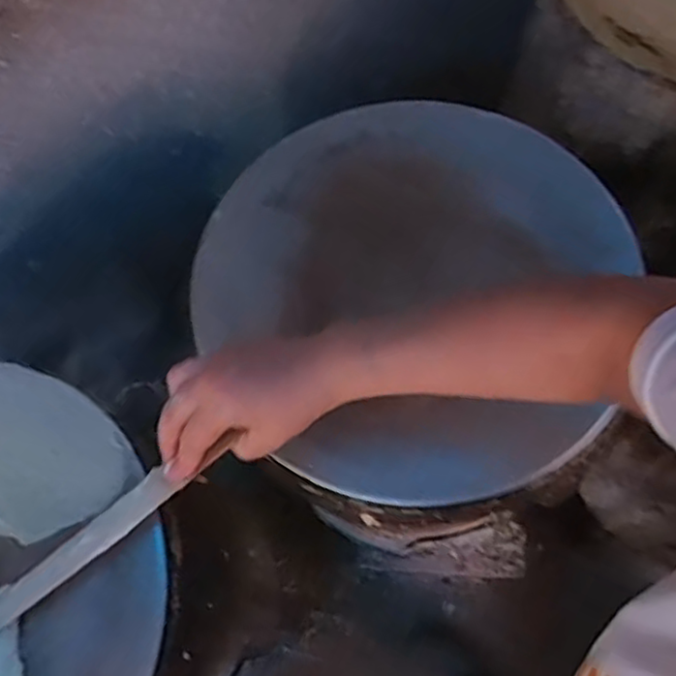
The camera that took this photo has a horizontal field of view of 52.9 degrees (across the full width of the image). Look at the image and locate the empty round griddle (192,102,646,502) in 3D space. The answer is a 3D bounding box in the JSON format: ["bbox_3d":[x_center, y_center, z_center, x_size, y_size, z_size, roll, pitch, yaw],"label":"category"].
[{"bbox_3d":[0.053,-0.051,0.581,0.341,0.031,0.356,-1,68,2],"label":"empty round griddle"}]

